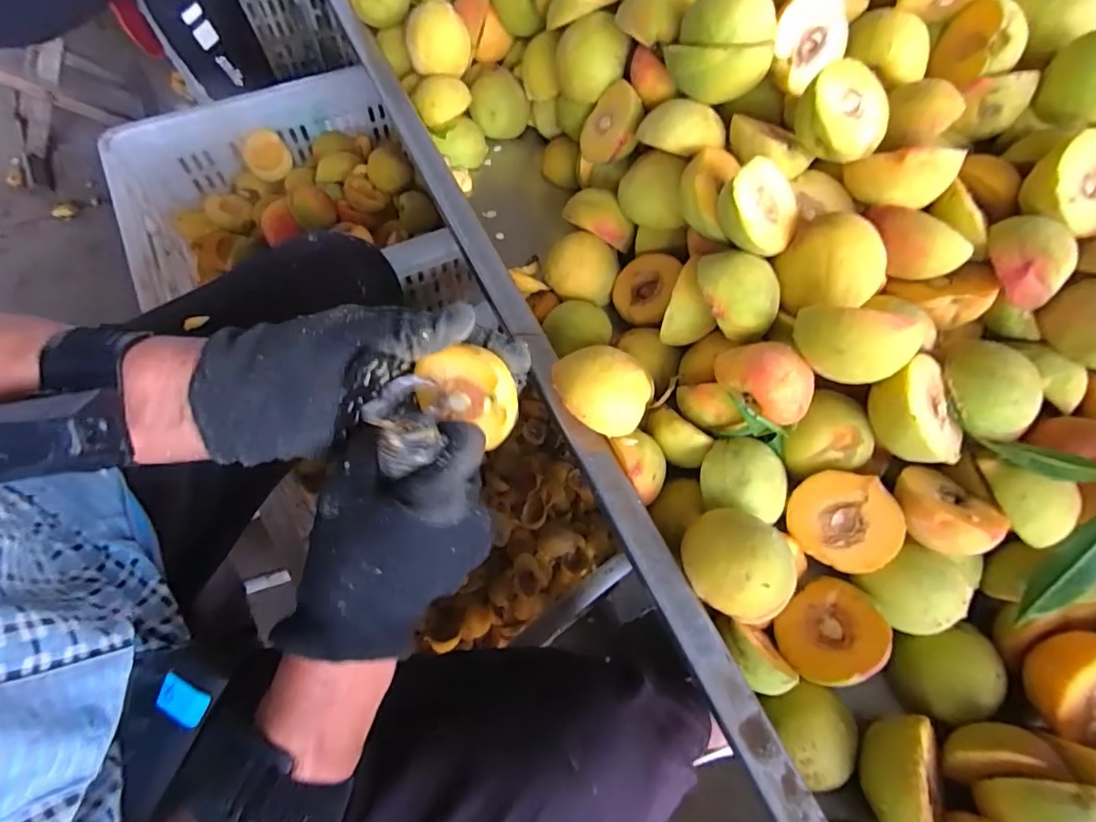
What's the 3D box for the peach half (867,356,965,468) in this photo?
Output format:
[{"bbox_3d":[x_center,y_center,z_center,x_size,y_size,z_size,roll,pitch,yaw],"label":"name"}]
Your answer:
[{"bbox_3d":[0.217,0.001,0.313,0.058,0.029,0.058,-6,82,-32],"label":"peach half"}]

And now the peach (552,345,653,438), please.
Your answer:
[{"bbox_3d":[0.032,-0.009,0.336,0.061,0.048,0.048,13,64,4],"label":"peach"}]

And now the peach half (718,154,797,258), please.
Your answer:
[{"bbox_3d":[0.137,-0.132,0.339,0.055,0.020,0.054,-1,93,-28],"label":"peach half"}]

